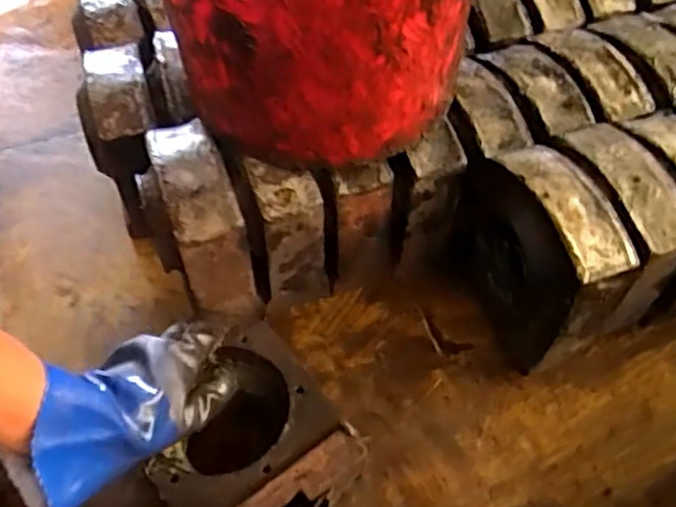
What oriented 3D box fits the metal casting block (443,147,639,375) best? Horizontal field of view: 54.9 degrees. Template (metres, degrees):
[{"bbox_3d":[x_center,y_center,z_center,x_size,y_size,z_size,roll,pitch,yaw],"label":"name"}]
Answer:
[{"bbox_3d":[0.198,0.009,0.652,0.089,0.190,0.172,-22,54,-15],"label":"metal casting block"}]

